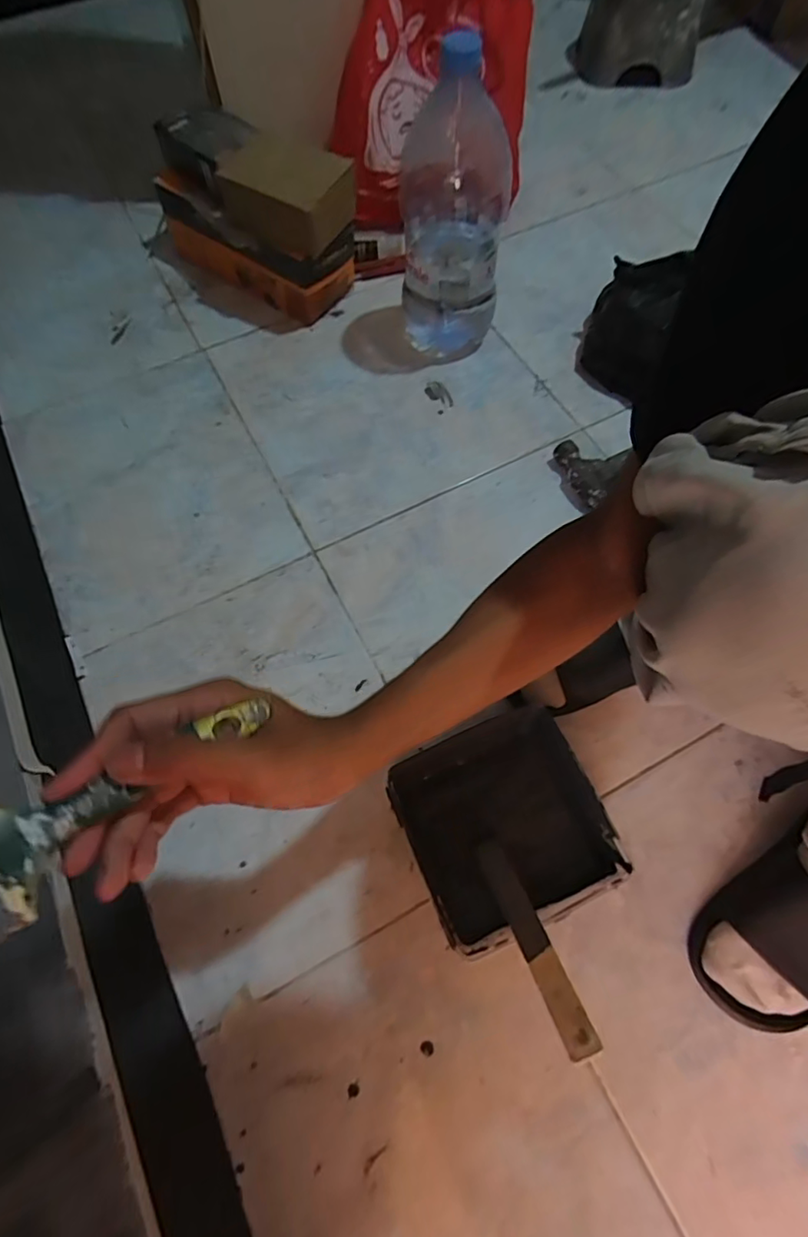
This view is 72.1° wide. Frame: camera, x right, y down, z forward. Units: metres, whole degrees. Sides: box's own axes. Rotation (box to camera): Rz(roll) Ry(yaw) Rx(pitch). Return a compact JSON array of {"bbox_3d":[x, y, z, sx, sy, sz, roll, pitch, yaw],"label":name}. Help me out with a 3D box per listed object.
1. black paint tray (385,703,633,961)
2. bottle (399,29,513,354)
[{"bbox_3d":[0.090,0.183,0.516,0.173,0.067,0.176,-20,67,-8],"label":"black paint tray"},{"bbox_3d":[0.062,-0.497,0.687,0.122,0.311,0.103,4,66,2],"label":"bottle"}]

